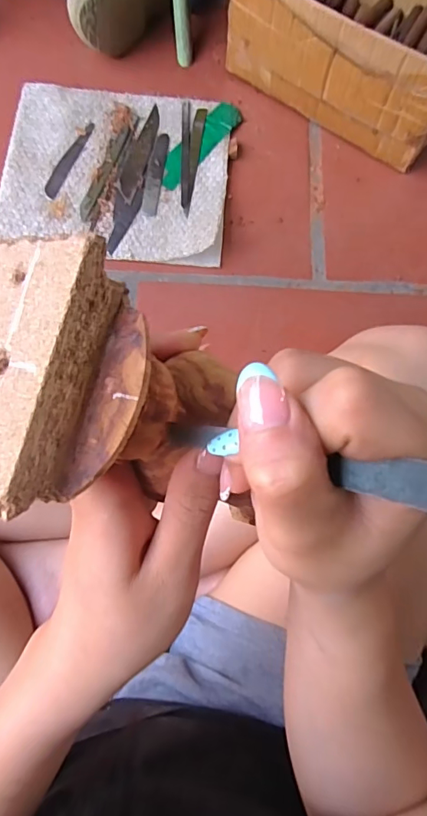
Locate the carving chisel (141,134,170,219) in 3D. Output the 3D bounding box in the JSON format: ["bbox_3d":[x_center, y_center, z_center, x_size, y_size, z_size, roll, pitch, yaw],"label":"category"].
[{"bbox_3d":[-0.081,-0.331,0.661,0.023,0.004,0.140,7,74,0],"label":"carving chisel"}]

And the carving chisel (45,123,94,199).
[{"bbox_3d":[-0.205,-0.352,0.665,0.022,0.004,0.137,19,74,4],"label":"carving chisel"}]

